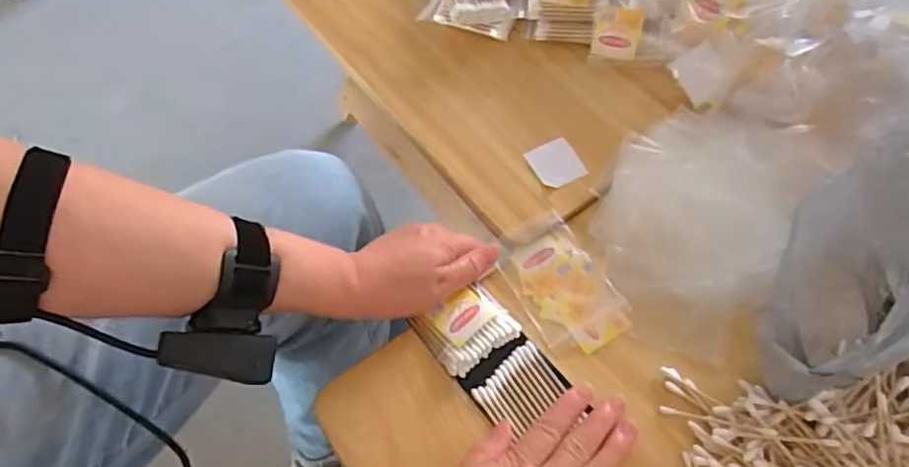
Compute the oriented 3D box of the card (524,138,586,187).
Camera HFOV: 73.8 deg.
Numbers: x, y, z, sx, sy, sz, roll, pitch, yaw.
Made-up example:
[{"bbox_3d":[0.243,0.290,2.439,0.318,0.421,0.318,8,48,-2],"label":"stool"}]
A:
[{"bbox_3d":[0.084,-0.057,0.505,0.038,0.008,0.042,-22,63,-9],"label":"card"}]

